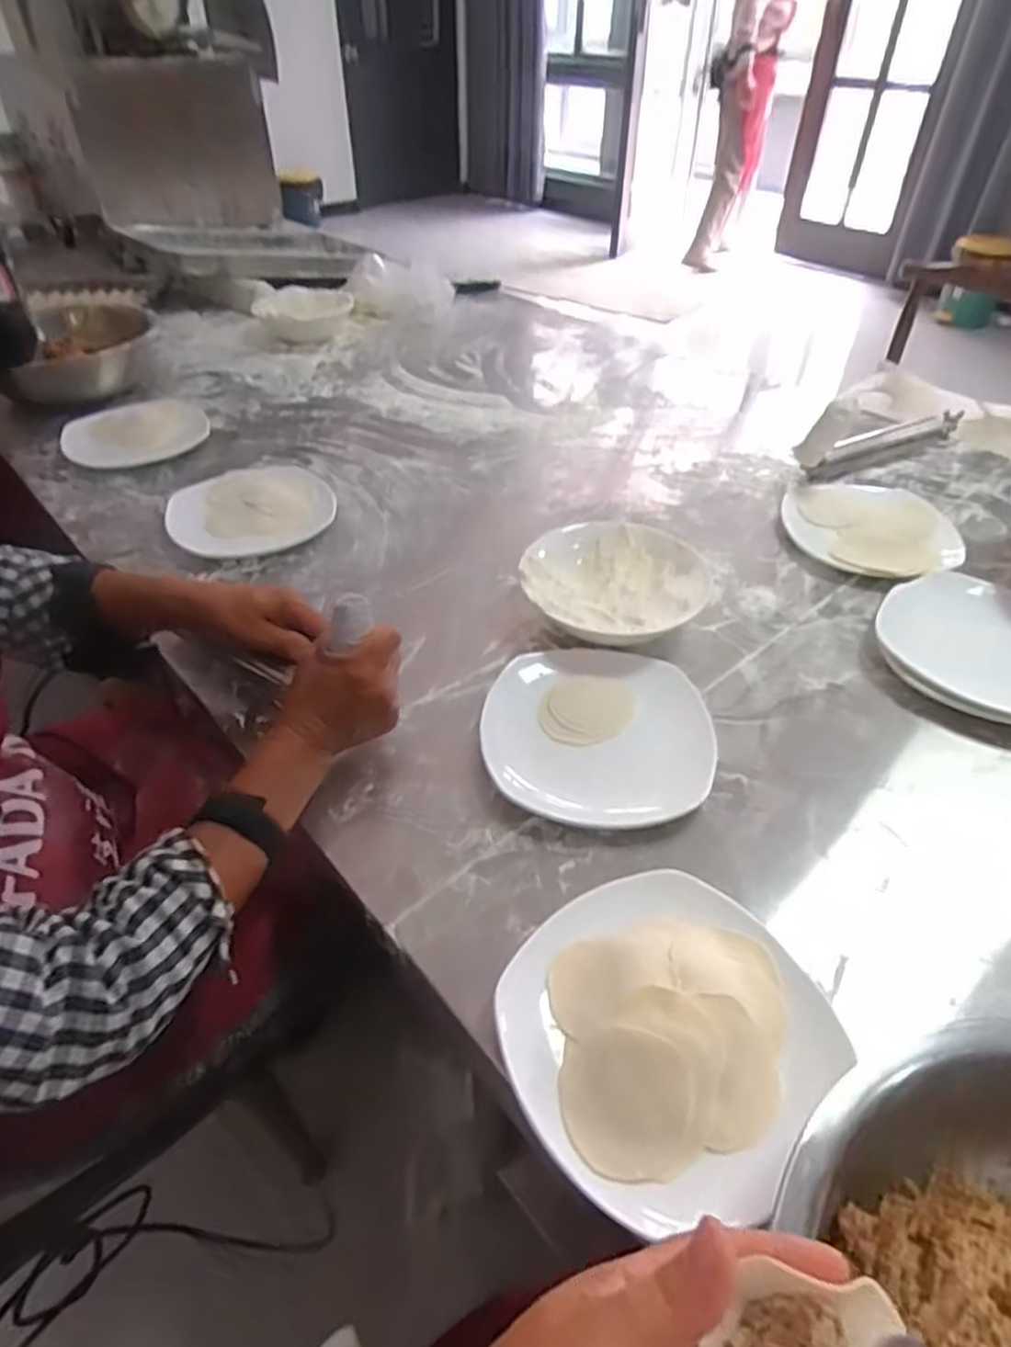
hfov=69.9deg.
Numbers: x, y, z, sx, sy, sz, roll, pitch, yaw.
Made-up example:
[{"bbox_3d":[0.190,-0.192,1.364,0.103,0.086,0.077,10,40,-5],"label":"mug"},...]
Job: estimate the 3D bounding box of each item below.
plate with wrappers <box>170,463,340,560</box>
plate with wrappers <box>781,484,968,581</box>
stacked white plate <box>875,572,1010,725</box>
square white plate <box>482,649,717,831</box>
[{"bbox_3d":[-0.291,-0.191,0.834,0.180,0.029,0.166,0,44,0],"label":"plate with wrappers"},{"bbox_3d":[0.399,-0.160,0.801,0.166,0.022,0.173,0,44,0],"label":"plate with wrappers"},{"bbox_3d":[0.431,-0.022,0.646,0.178,0.034,0.157,28,50,27],"label":"stacked white plate"},{"bbox_3d":[0.074,0.046,0.580,0.174,0.027,0.162,6,44,7],"label":"square white plate"}]

